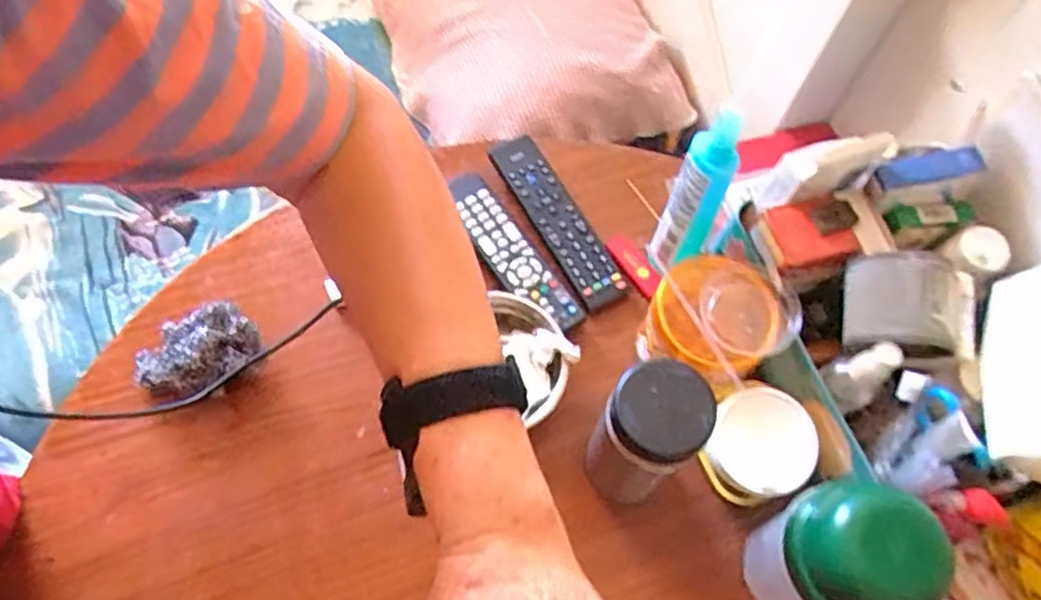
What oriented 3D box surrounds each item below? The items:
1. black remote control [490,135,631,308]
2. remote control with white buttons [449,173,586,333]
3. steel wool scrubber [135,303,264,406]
[{"bbox_3d":[0.035,-0.079,0.669,0.049,0.016,0.194,-29,68,-14],"label":"black remote control"},{"bbox_3d":[-0.010,-0.045,0.652,0.047,0.015,0.178,-33,69,-15],"label":"remote control with white buttons"},{"bbox_3d":[-0.277,0.049,0.600,0.103,0.052,0.073,-36,71,-16],"label":"steel wool scrubber"}]

